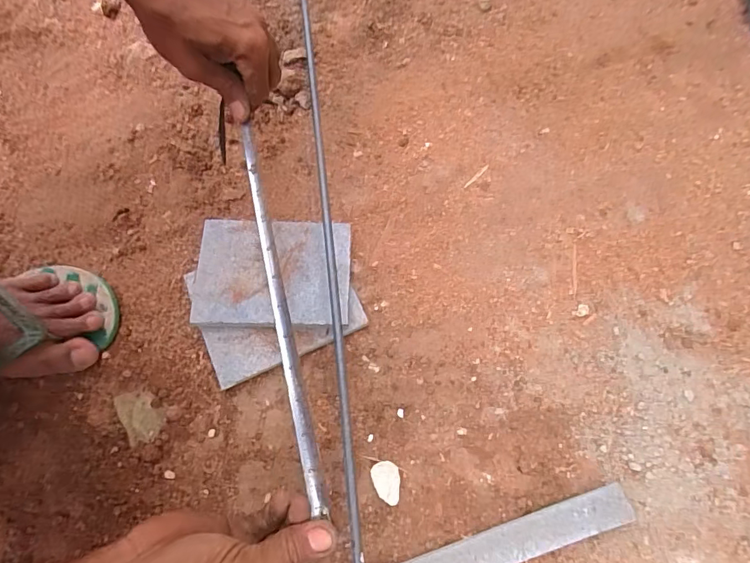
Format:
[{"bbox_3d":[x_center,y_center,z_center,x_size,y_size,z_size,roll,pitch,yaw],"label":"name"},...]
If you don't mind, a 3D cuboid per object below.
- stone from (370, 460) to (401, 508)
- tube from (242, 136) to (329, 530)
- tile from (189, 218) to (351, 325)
[{"bbox_3d":[0.012,0.180,0.396,0.024,0.015,0.036,-24,74,-7],"label":"stone"},{"bbox_3d":[-0.080,0.014,0.361,0.012,0.007,0.326,-14,73,-3],"label":"tube"},{"bbox_3d":[-0.102,-0.011,0.448,0.151,0.008,0.109,2,70,-1],"label":"tile"}]

